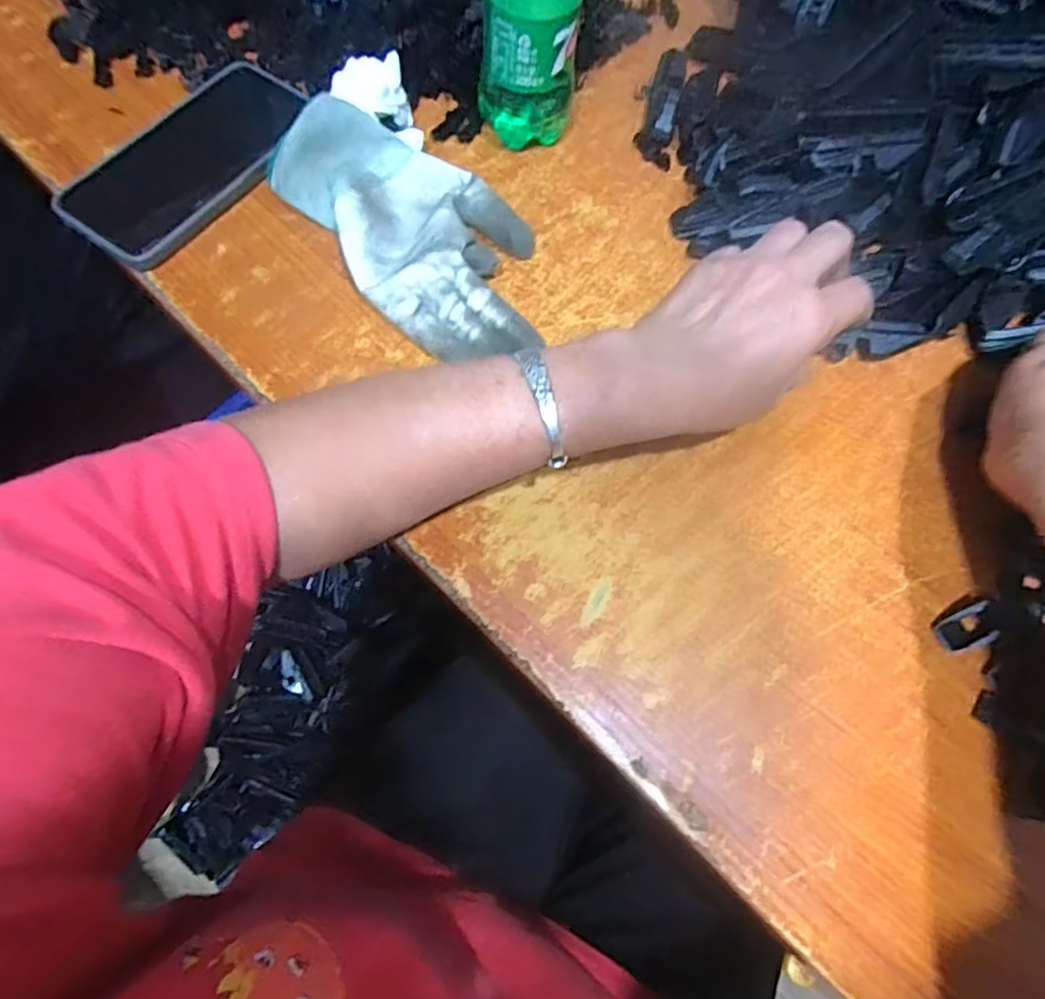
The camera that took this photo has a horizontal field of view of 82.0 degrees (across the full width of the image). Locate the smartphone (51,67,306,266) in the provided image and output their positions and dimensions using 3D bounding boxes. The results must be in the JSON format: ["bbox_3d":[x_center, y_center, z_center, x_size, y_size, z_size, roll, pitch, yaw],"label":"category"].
[{"bbox_3d":[-0.210,-0.220,0.385,0.078,0.012,0.169,34,73,9],"label":"smartphone"}]

